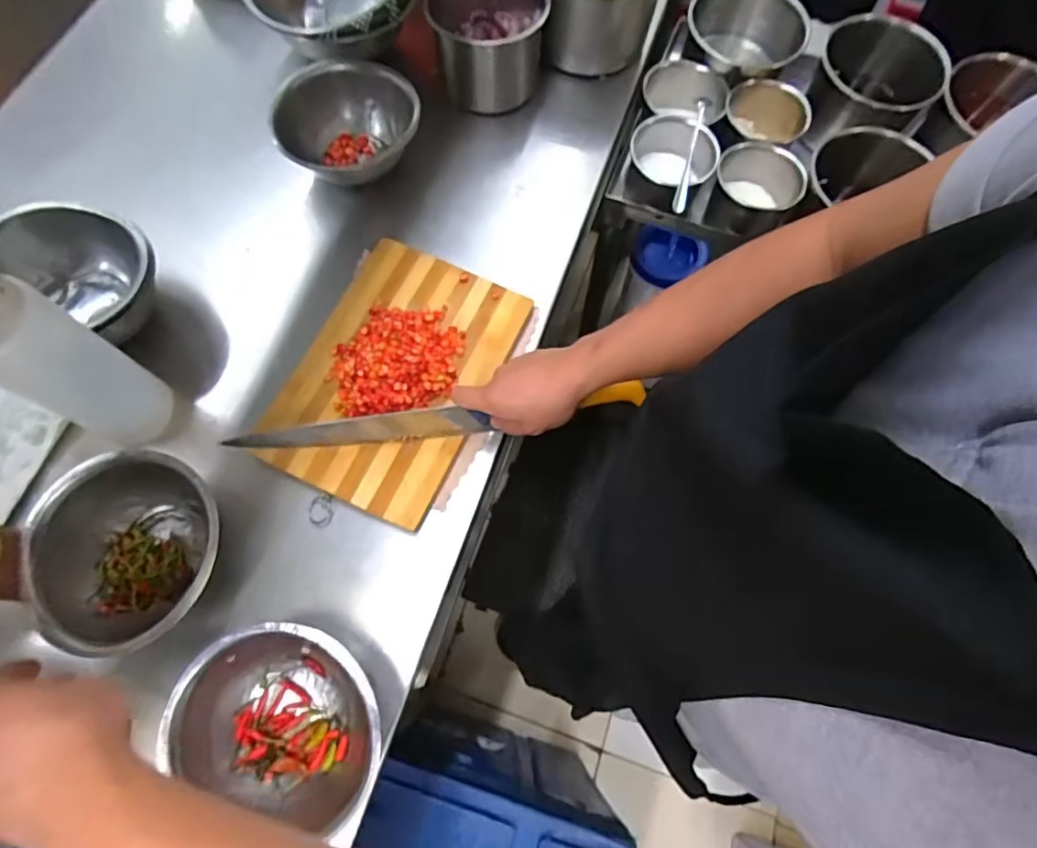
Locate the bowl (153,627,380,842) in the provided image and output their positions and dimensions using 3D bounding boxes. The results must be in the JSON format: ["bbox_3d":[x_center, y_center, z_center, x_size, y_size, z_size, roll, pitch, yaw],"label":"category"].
[{"bbox_3d":[-0.201,0.255,0.476,0.157,0.079,0.149,12,71,2],"label":"bowl"}]

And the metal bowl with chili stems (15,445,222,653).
[{"bbox_3d":[-0.362,0.122,0.517,0.153,0.085,0.164,1,71,-2],"label":"metal bowl with chili stems"}]

